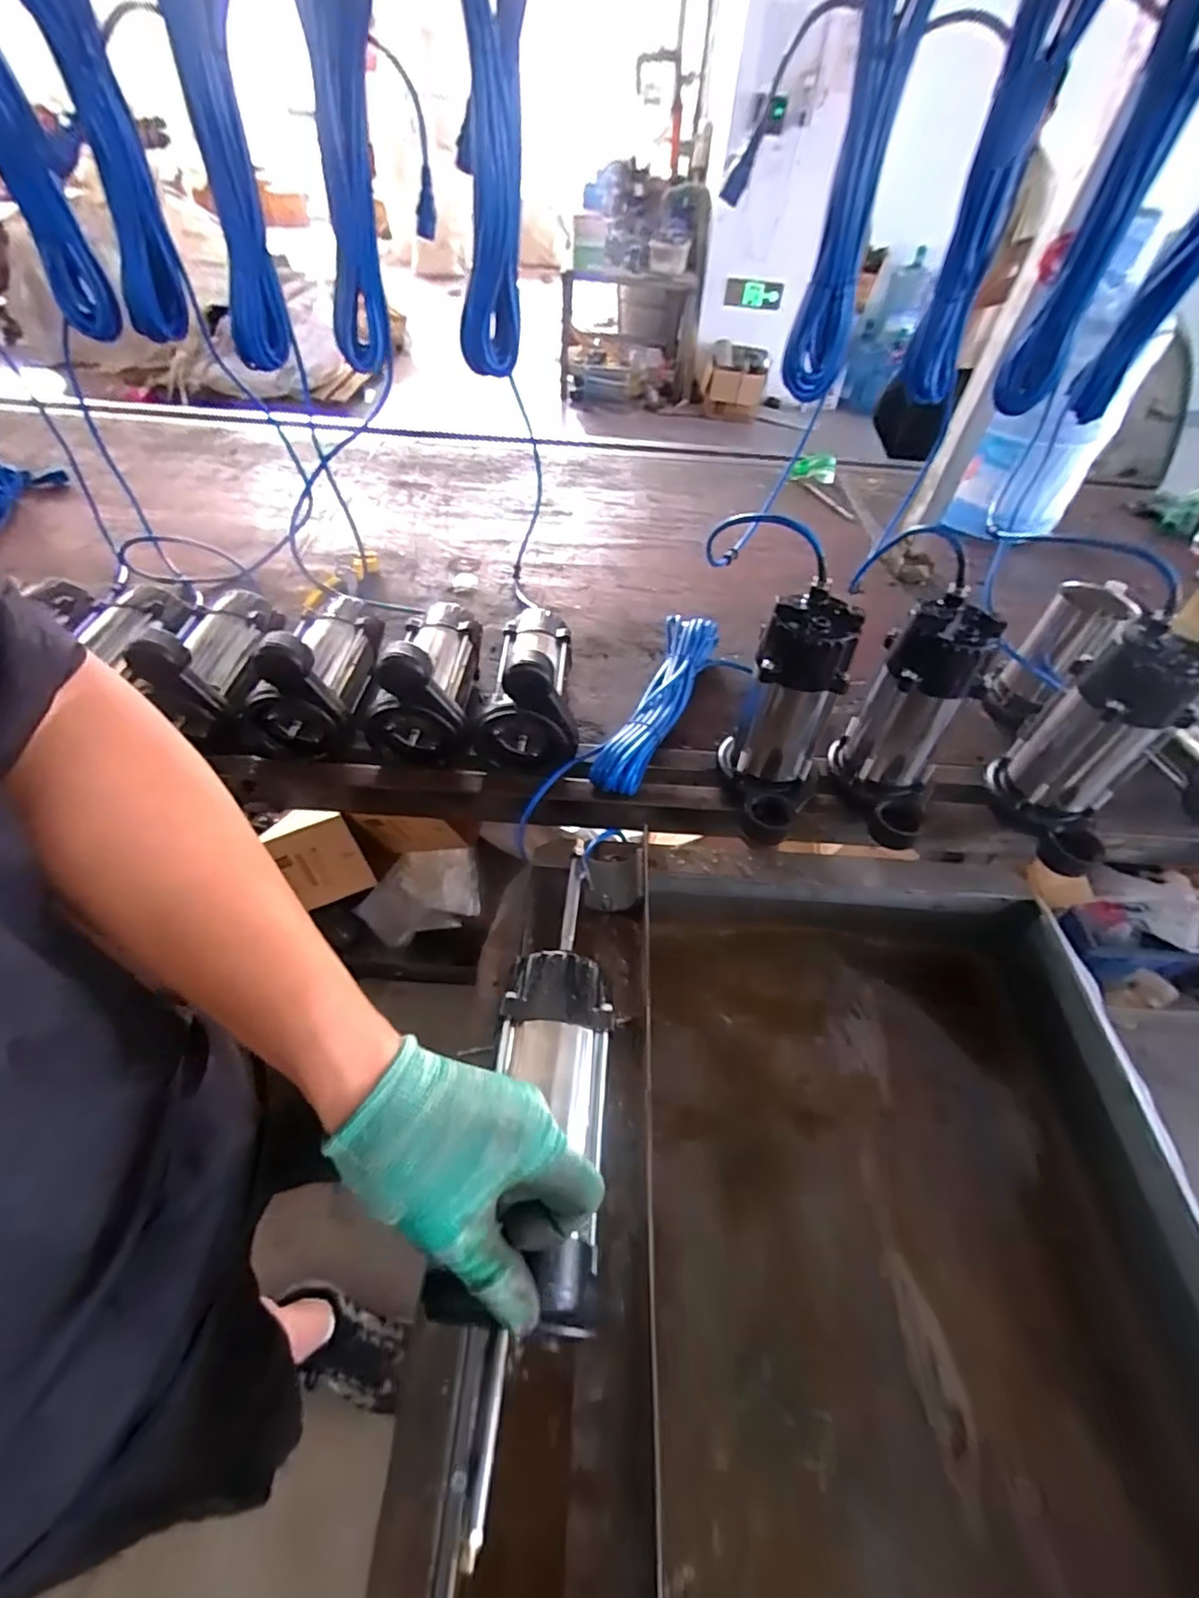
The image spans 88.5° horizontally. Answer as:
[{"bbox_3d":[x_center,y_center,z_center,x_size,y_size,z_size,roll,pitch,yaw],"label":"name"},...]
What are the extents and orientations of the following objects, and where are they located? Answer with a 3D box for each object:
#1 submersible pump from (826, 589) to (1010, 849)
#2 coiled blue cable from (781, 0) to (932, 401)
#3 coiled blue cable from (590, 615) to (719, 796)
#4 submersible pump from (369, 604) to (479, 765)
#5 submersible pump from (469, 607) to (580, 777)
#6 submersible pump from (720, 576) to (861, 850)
[{"bbox_3d":[0.326,-0.075,0.657,0.110,0.231,0.123,21,51,16],"label":"submersible pump"},{"bbox_3d":[0.256,-0.610,0.622,0.063,0.353,0.092,16,50,10],"label":"coiled blue cable"},{"bbox_3d":[0.080,-0.135,0.819,0.079,0.054,0.345,16,50,12],"label":"coiled blue cable"},{"bbox_3d":[-0.211,-0.168,0.770,0.109,0.154,0.229,0,48,-2],"label":"submersible pump"},{"bbox_3d":[-0.094,-0.161,0.766,0.121,0.150,0.227,-2,48,-4],"label":"submersible pump"},{"bbox_3d":[0.200,-0.081,0.658,0.100,0.234,0.145,3,48,1],"label":"submersible pump"}]

